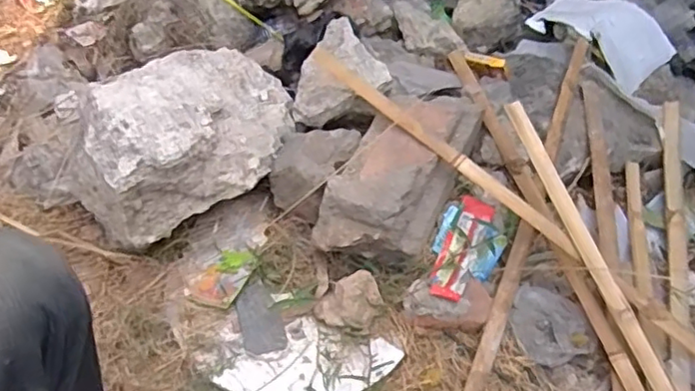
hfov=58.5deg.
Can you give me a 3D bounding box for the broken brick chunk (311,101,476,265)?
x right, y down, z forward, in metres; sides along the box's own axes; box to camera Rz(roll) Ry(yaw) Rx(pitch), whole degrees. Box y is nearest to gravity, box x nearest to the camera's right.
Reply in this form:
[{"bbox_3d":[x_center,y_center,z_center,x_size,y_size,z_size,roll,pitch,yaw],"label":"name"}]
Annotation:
[{"bbox_3d":[0.087,-0.035,0.973,0.151,0.117,0.337,27,52,16],"label":"broken brick chunk"}]

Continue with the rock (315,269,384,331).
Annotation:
[{"bbox_3d":[0.003,0.163,0.910,0.096,0.042,0.078,-15,53,-18],"label":"rock"}]

